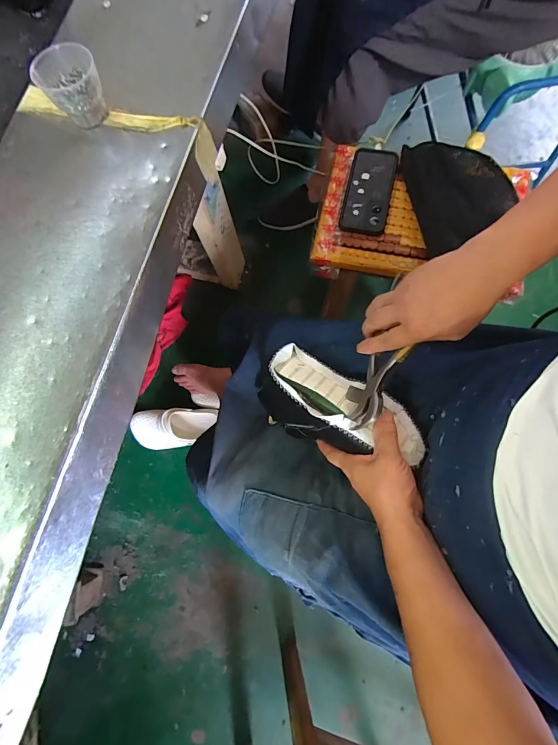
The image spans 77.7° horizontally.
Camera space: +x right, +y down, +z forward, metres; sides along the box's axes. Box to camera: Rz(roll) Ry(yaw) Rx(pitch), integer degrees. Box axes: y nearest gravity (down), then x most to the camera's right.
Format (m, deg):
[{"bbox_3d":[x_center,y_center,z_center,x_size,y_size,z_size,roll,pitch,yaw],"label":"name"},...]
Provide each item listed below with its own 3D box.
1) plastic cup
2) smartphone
[{"bbox_3d":[-0.222,-0.310,0.378,0.063,0.052,0.058,-32,81,-5],"label":"plastic cup"},{"bbox_3d":[0.163,-0.328,0.621,0.081,0.013,0.170,13,80,5],"label":"smartphone"}]

